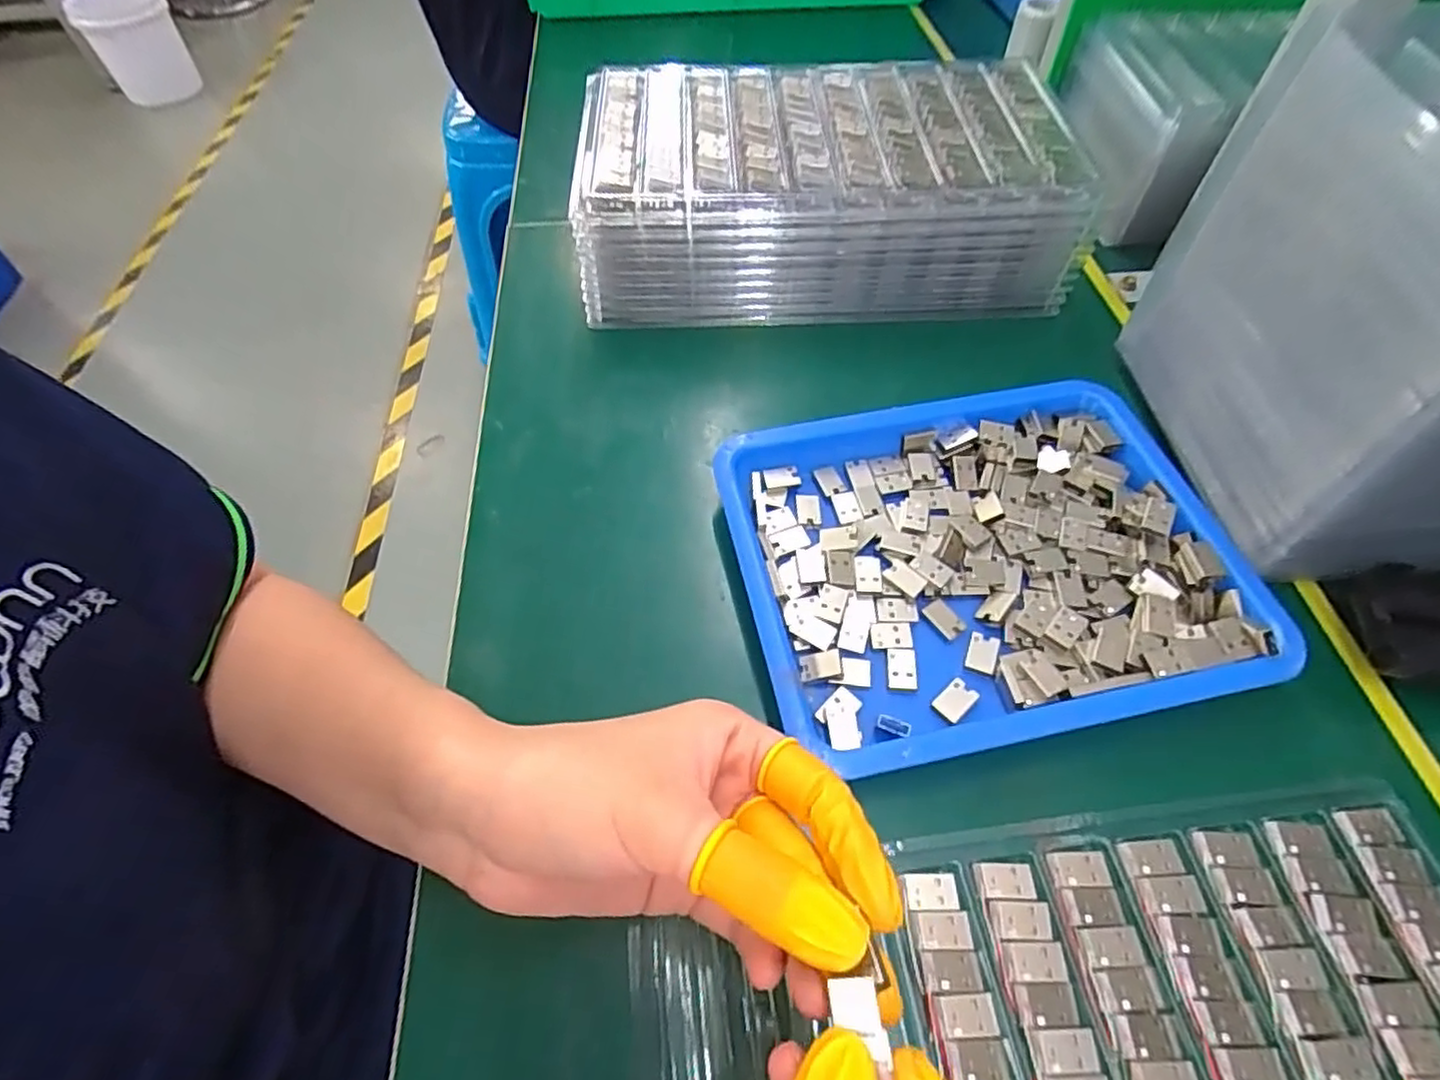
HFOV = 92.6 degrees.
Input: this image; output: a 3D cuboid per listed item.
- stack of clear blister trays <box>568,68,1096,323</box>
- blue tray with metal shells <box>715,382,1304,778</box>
[{"bbox_3d":[0.061,-0.230,0.447,0.293,0.084,0.170,-1,55,0],"label":"stack of clear blister trays"},{"bbox_3d":[0.116,0.008,0.315,0.209,0.027,0.167,-10,56,-6],"label":"blue tray with metal shells"}]

